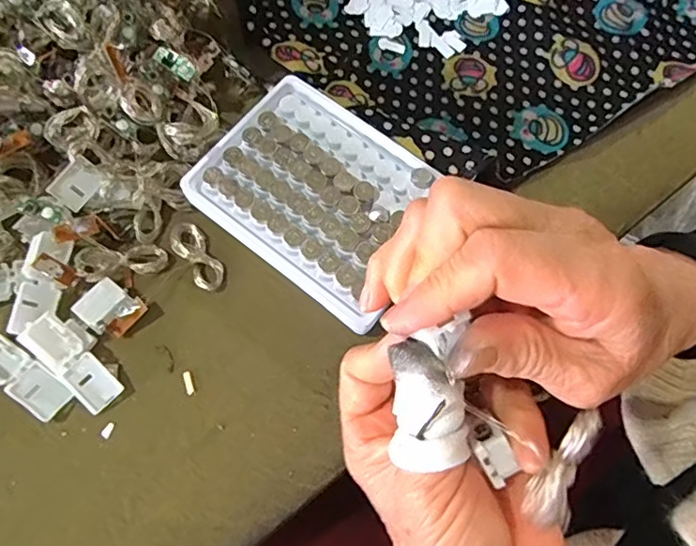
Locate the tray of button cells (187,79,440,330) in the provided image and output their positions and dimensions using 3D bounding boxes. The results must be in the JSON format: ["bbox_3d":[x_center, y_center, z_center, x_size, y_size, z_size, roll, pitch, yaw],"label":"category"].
[{"bbox_3d":[-0.016,-0.044,0.303,0.124,0.023,0.095,37,75,11],"label":"tray of button cells"}]

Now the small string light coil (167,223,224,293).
[{"bbox_3d":[-0.084,-0.010,0.304,0.018,0.008,0.043,-35,75,-11],"label":"small string light coil"}]

